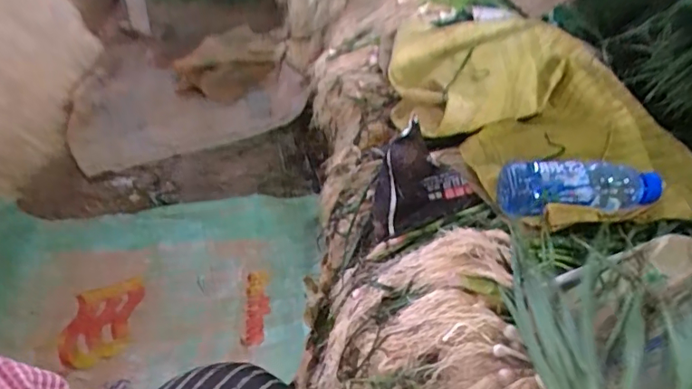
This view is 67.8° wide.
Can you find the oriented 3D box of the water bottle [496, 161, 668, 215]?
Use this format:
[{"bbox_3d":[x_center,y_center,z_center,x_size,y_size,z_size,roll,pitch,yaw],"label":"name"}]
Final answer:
[{"bbox_3d":[0.326,-0.003,0.716,0.210,0.067,0.071,2,40,-1],"label":"water bottle"}]

